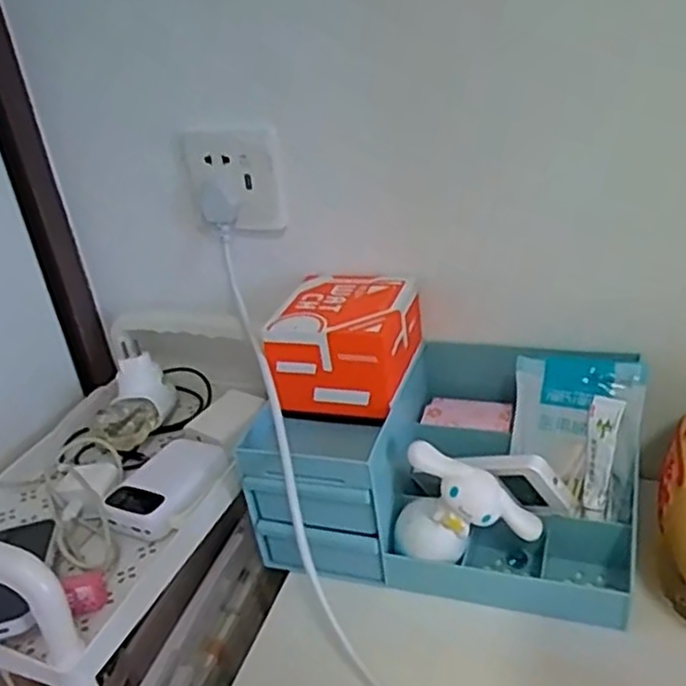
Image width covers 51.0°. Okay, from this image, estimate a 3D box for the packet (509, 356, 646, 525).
[{"bbox_3d":[0.181,0.071,0.563,0.095,0.117,0.014,5,-3,25],"label":"packet"}]

